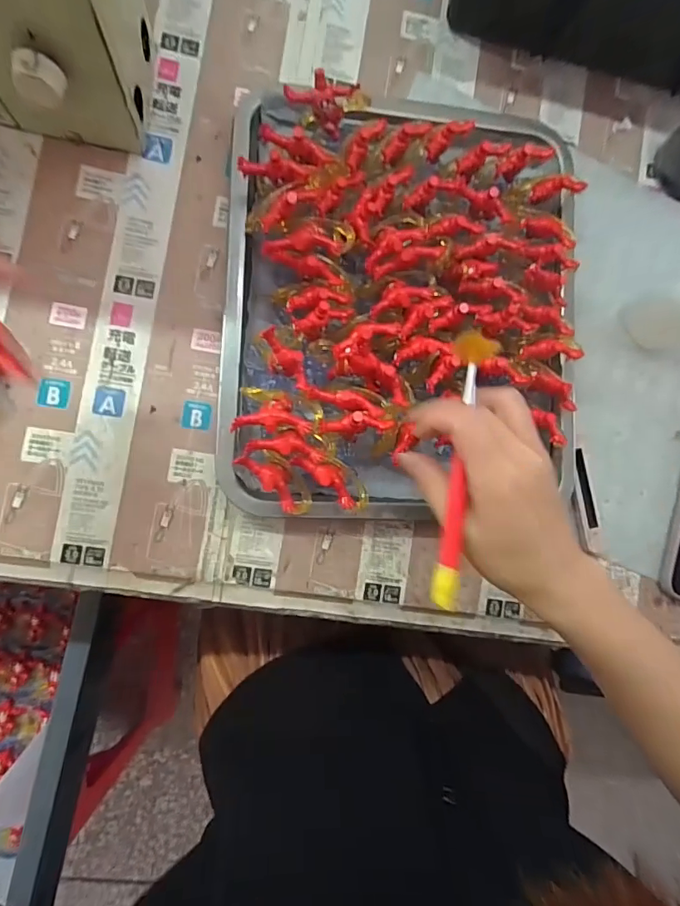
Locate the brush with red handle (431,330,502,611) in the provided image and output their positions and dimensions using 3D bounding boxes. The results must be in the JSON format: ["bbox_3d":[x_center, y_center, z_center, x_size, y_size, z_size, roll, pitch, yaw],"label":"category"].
[{"bbox_3d":[0.065,0.010,0.242,0.019,0.011,0.144,6,90,-8],"label":"brush with red handle"}]

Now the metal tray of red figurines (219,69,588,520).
[{"bbox_3d":[0.051,-0.105,0.334,0.258,0.055,0.299,2,86,-8],"label":"metal tray of red figurines"}]

